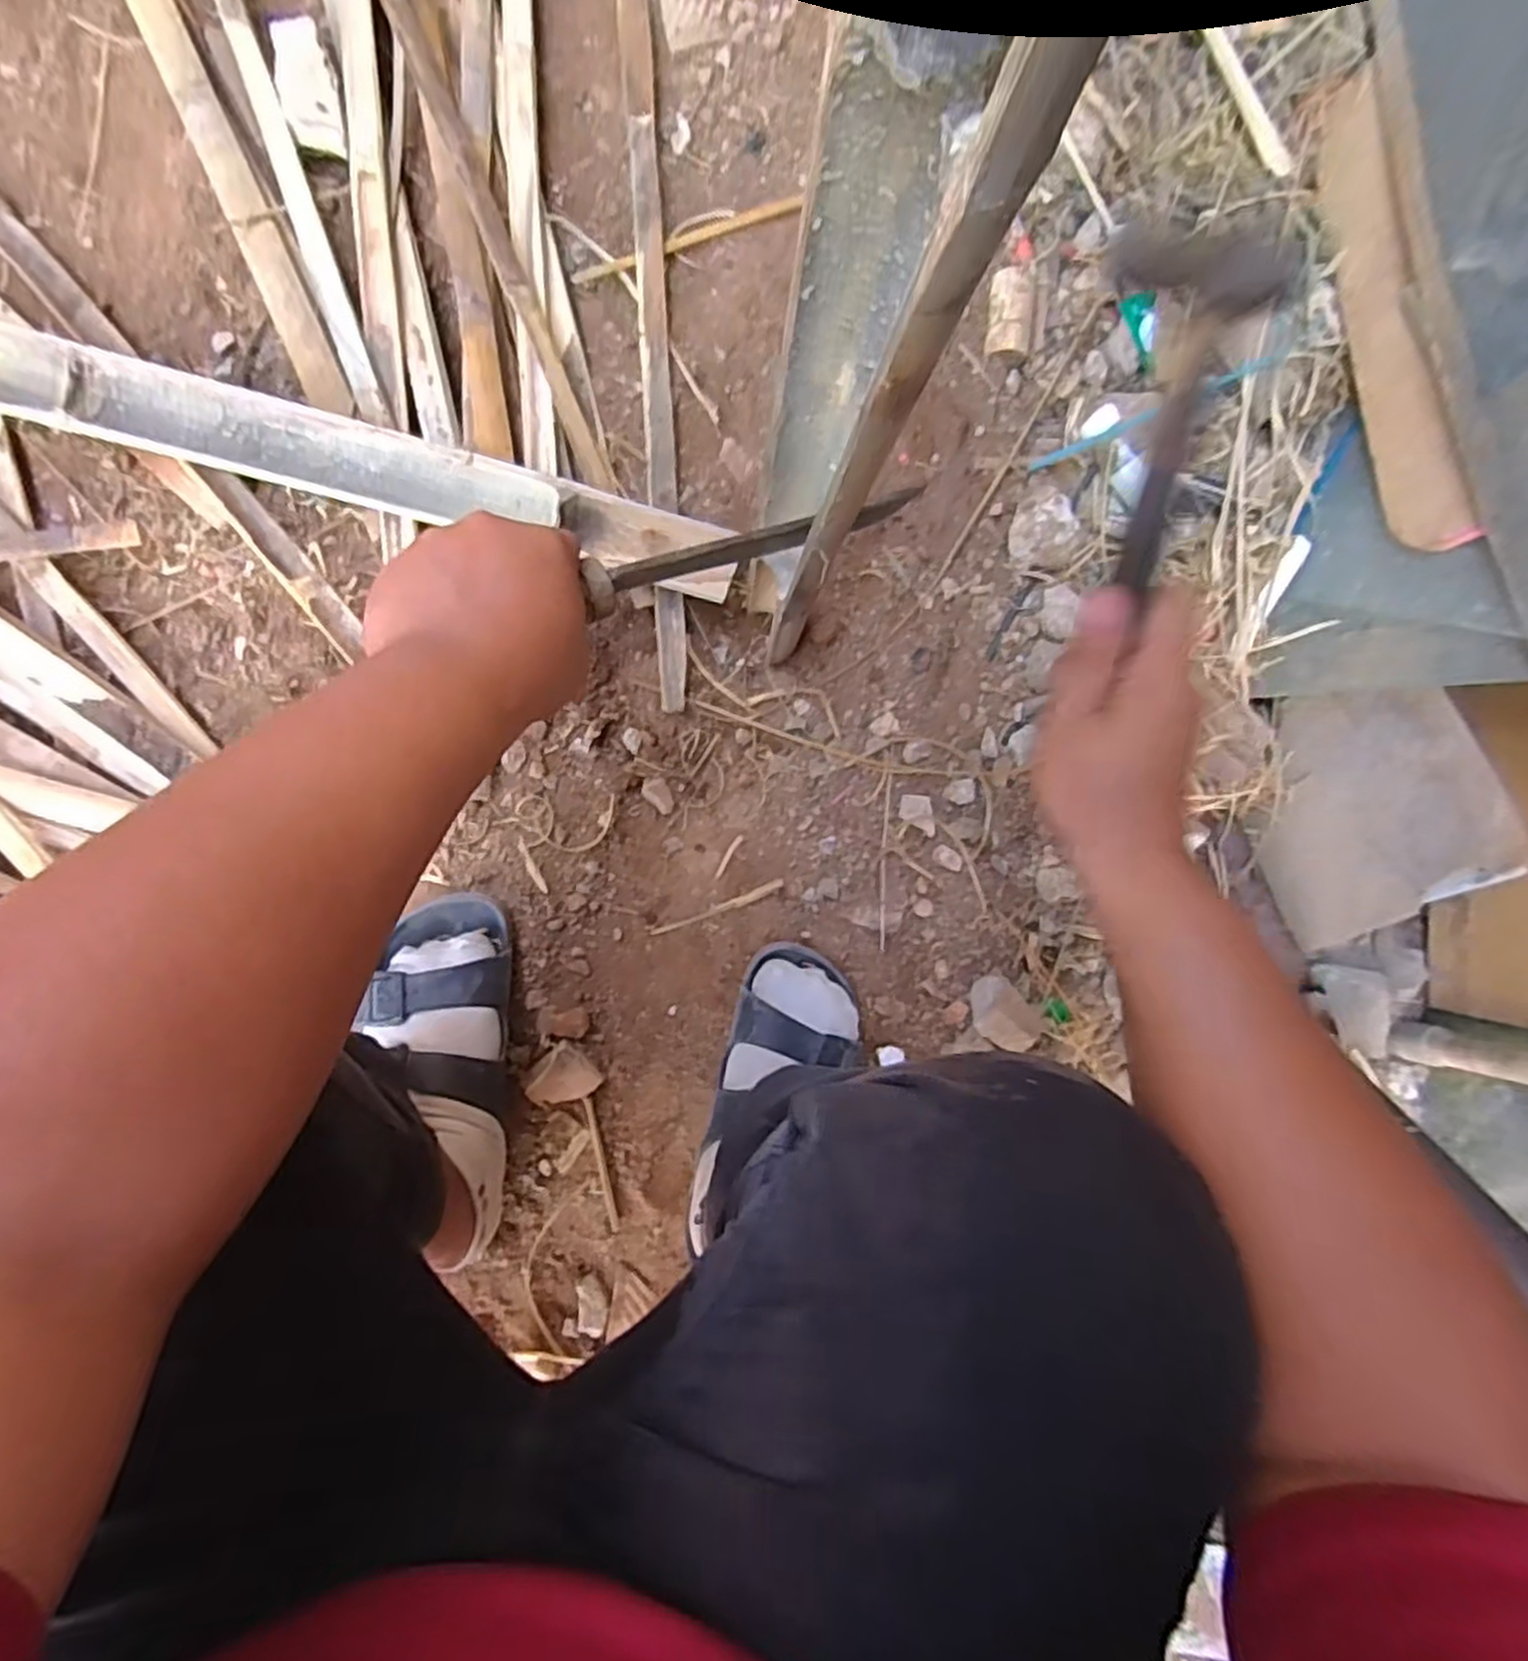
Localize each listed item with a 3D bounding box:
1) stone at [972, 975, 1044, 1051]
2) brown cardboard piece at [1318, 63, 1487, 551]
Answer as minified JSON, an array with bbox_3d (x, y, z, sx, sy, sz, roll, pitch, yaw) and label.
[{"bbox_3d":[0.202,0.155,0.661,0.051,0.051,0.050,0,90,-8],"label":"stone"},{"bbox_3d":[0.498,-0.422,0.629,0.017,0.061,0.446,4,75,-8],"label":"brown cardboard piece"}]

